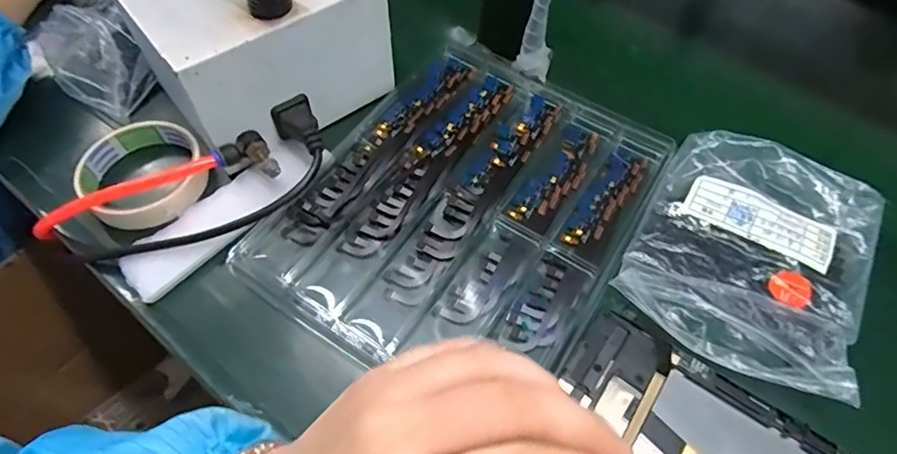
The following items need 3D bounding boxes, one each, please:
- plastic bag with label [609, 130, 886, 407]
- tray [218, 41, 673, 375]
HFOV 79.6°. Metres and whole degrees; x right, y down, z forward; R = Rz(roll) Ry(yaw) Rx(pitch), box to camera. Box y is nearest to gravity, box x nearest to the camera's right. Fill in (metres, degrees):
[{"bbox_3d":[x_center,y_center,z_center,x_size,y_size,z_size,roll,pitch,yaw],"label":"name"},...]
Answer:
[{"bbox_3d":[0.207,0.013,0.362,0.140,0.033,0.169,29,61,15],"label":"plastic bag with label"},{"bbox_3d":[0.018,-0.020,0.395,0.213,0.014,0.280,31,61,16],"label":"tray"}]

